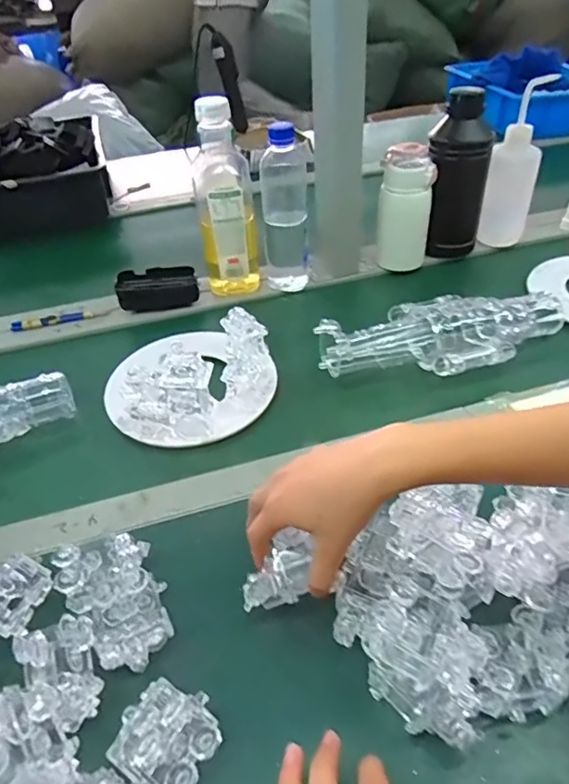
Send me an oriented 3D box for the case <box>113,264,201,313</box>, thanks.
[{"bbox_3d":[-0.176,-0.142,0.759,0.108,0.040,0.056,-12,42,-9],"label":"case"}]

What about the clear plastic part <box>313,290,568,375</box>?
[{"bbox_3d":[0.185,-0.069,0.631,0.294,0.065,0.118,-13,43,-10],"label":"clear plastic part"}]

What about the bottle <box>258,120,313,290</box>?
[{"bbox_3d":[0.000,-0.240,0.740,0.067,0.224,0.062,2,42,6],"label":"bottle"}]

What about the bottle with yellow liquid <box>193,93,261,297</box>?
[{"bbox_3d":[-0.077,-0.244,0.717,0.074,0.239,0.057,-7,42,-4],"label":"bottle with yellow liquid"}]

